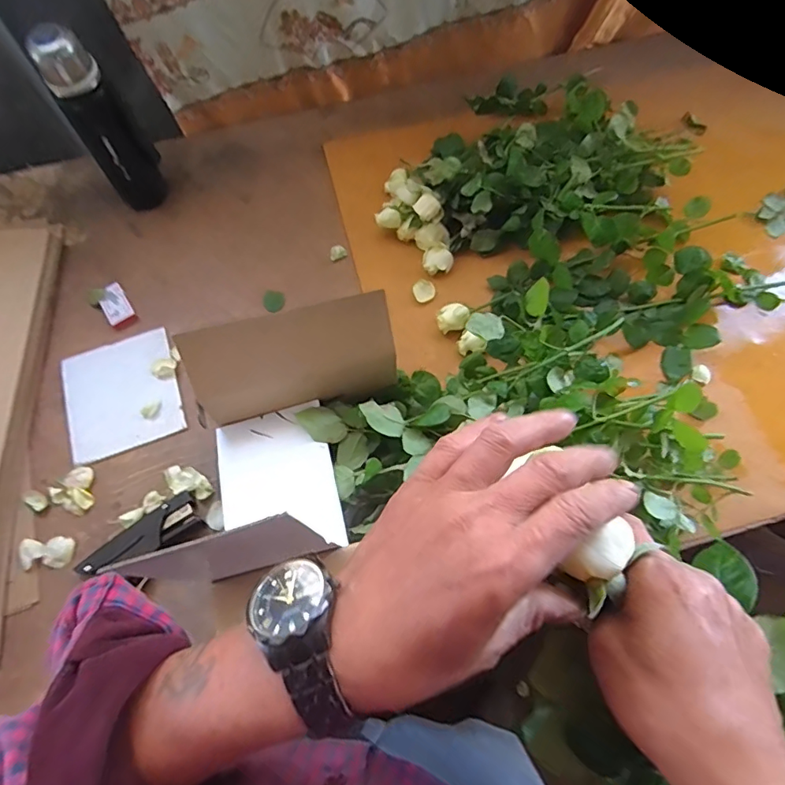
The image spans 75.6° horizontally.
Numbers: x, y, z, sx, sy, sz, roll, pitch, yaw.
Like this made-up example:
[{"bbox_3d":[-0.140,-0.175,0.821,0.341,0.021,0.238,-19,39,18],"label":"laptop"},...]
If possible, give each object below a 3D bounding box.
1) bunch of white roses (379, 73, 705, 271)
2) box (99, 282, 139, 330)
[{"bbox_3d":[0.196,-0.331,0.776,0.411,0.132,0.309,-29,68,-11],"label":"bunch of white roses"},{"bbox_3d":[-0.420,-0.132,0.769,0.039,0.013,0.077,-34,69,-12],"label":"box"}]

